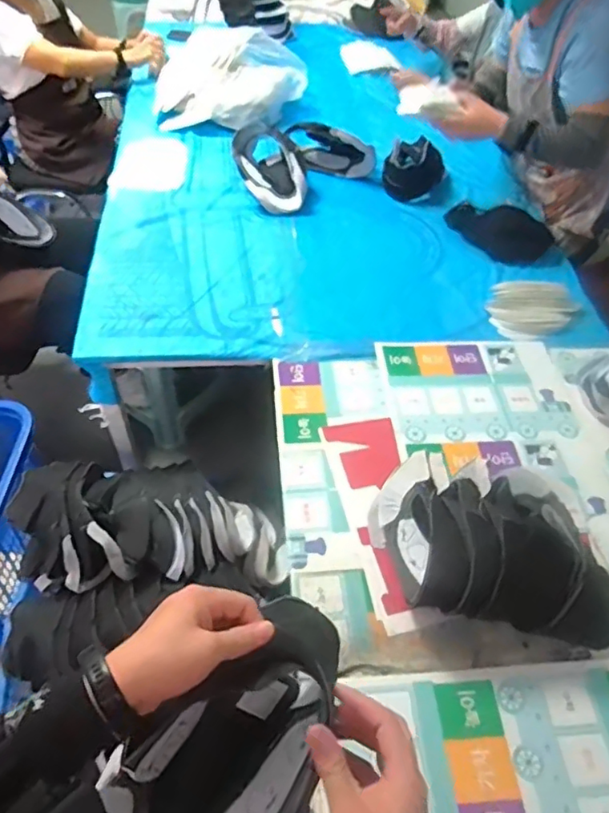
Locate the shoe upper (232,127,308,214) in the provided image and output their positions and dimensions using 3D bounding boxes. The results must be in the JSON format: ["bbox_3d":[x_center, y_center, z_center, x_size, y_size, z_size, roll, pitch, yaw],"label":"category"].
[{"bbox_3d":[-0.099,-0.668,1.590,0.174,0.120,0.292,-8,52,-10],"label":"shoe upper"}]

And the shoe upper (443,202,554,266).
[{"bbox_3d":[0.501,-0.477,1.500,0.136,0.079,0.280,-25,57,-22],"label":"shoe upper"}]

